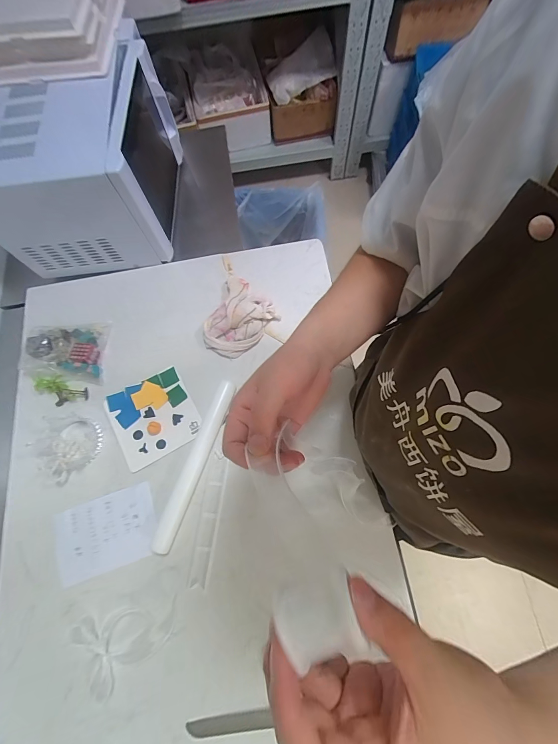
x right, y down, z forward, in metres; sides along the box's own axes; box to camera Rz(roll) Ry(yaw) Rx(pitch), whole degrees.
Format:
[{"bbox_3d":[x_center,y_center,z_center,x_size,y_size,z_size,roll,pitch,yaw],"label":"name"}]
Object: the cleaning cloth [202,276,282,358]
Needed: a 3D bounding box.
[{"bbox_3d":[-0.099,-0.121,0.675,0.154,0.045,0.168,38,77,13],"label":"cleaning cloth"}]

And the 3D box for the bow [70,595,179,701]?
[{"bbox_3d":[-0.252,0.430,0.515,0.166,0.027,0.110,-33,73,-8],"label":"bow"}]

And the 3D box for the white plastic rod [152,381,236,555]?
[{"bbox_3d":[-0.159,0.170,0.599,0.036,0.023,0.322,19,74,9],"label":"white plastic rod"}]

